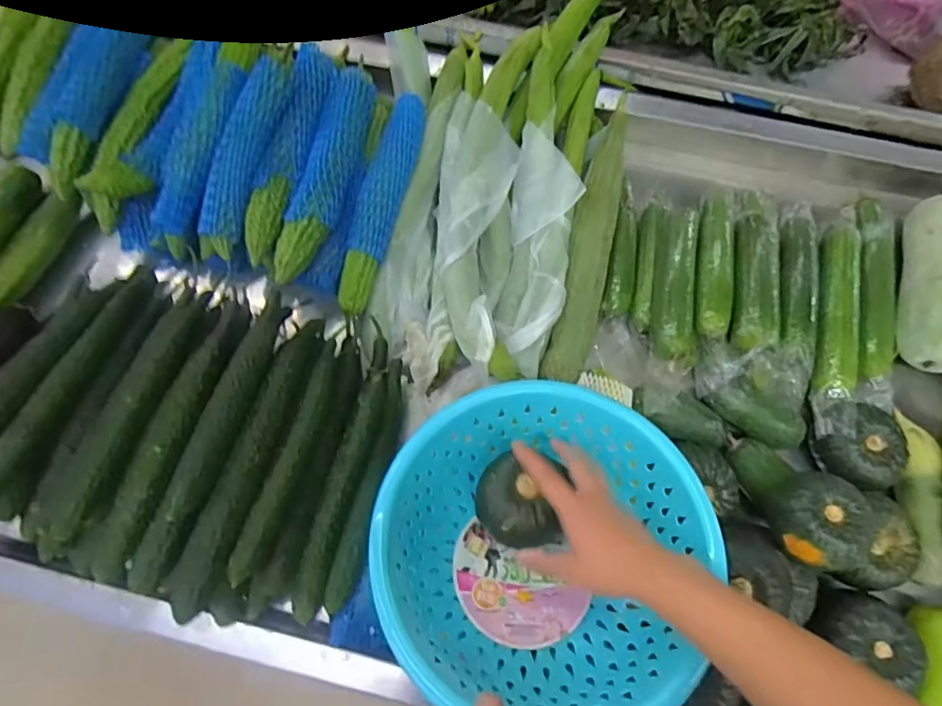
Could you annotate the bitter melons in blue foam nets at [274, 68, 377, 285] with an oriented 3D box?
[{"bbox_3d":[-0.191,-0.240,0.695,0.069,0.064,0.294,14,68,4],"label":"bitter melons in blue foam nets"}]

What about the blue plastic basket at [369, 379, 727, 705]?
[{"bbox_3d":[0.062,0.187,0.538,0.304,0.118,0.292,1,67,-2],"label":"blue plastic basket"}]

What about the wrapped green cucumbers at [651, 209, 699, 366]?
[{"bbox_3d":[0.274,-0.091,0.710,0.060,0.052,0.223,6,67,0],"label":"wrapped green cucumbers"}]

